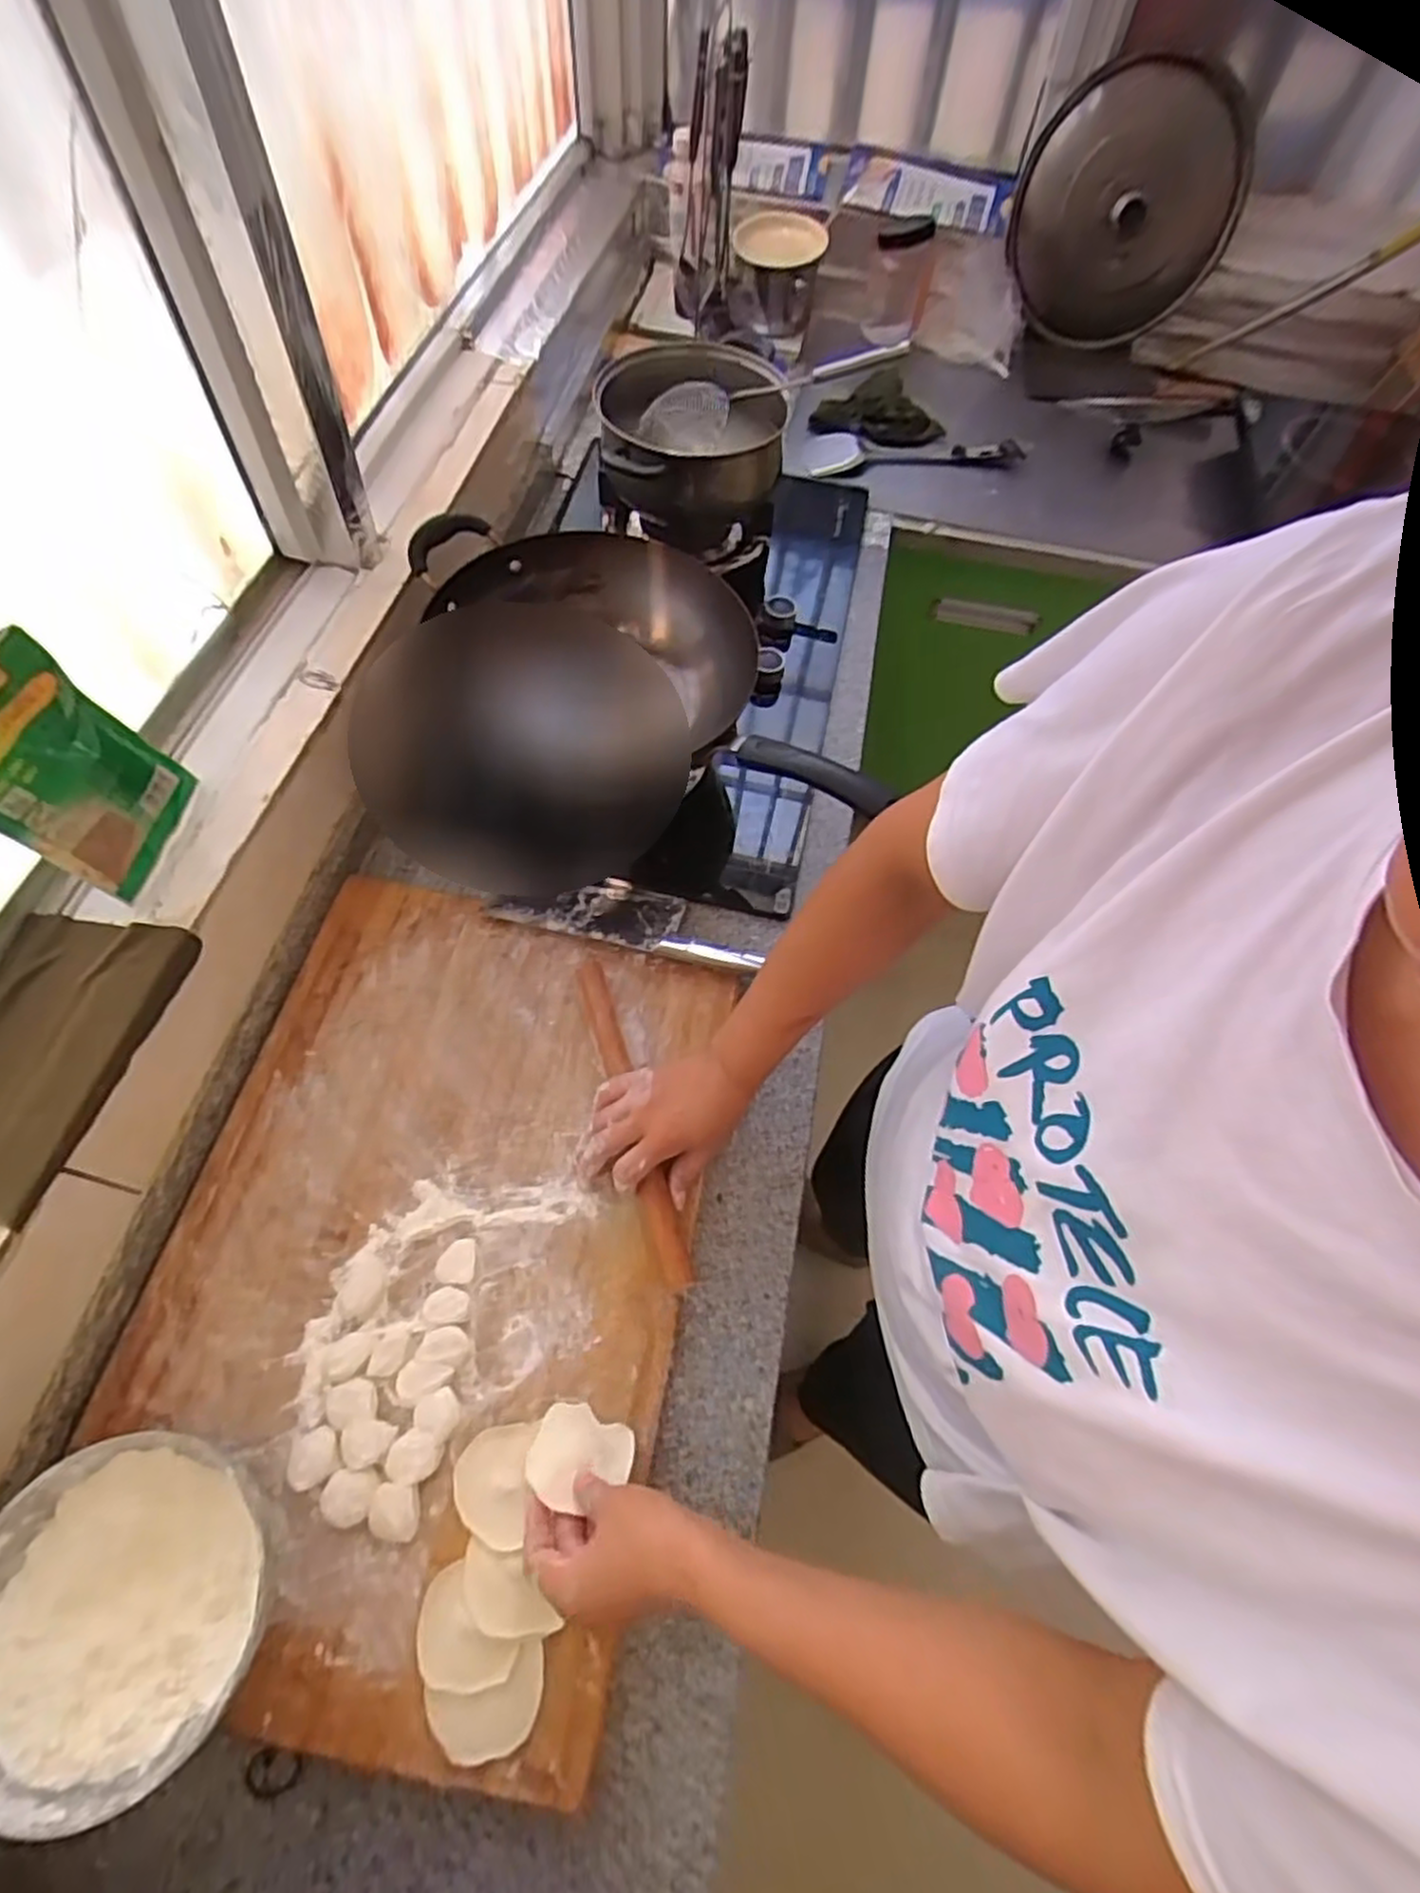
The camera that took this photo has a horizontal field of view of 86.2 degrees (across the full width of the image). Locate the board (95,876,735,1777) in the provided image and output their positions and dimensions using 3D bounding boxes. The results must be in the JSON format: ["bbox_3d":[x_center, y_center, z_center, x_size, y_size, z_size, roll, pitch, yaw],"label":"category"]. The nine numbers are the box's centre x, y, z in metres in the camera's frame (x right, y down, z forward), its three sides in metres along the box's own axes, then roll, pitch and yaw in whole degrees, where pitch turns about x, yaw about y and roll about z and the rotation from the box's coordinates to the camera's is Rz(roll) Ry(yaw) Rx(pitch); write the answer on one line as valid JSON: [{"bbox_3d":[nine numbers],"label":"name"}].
[{"bbox_3d":[-0.218,0.228,0.594,0.379,0.021,0.571,11,63,2],"label":"board"}]

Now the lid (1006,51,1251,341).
[{"bbox_3d":[0.638,-1.124,1.165,0.331,0.307,0.032,6,52,6],"label":"lid"}]

